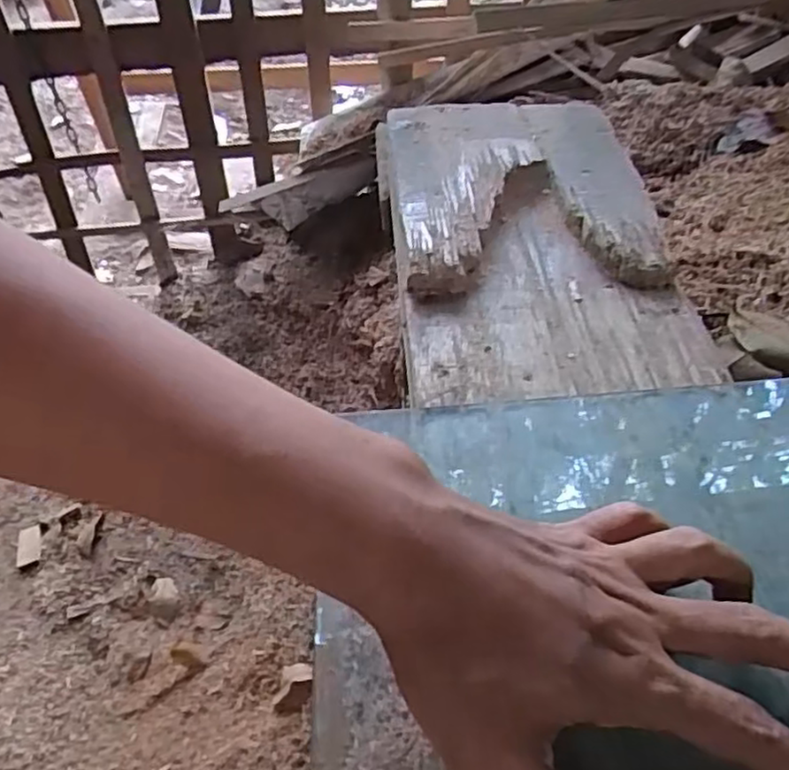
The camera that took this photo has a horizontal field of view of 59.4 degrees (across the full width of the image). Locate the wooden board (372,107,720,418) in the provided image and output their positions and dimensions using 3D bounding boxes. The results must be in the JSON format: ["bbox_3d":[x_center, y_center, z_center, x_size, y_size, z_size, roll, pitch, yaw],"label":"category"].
[{"bbox_3d":[0.087,-0.110,0.470,0.174,0.025,0.297,-6,50,-1],"label":"wooden board"}]

